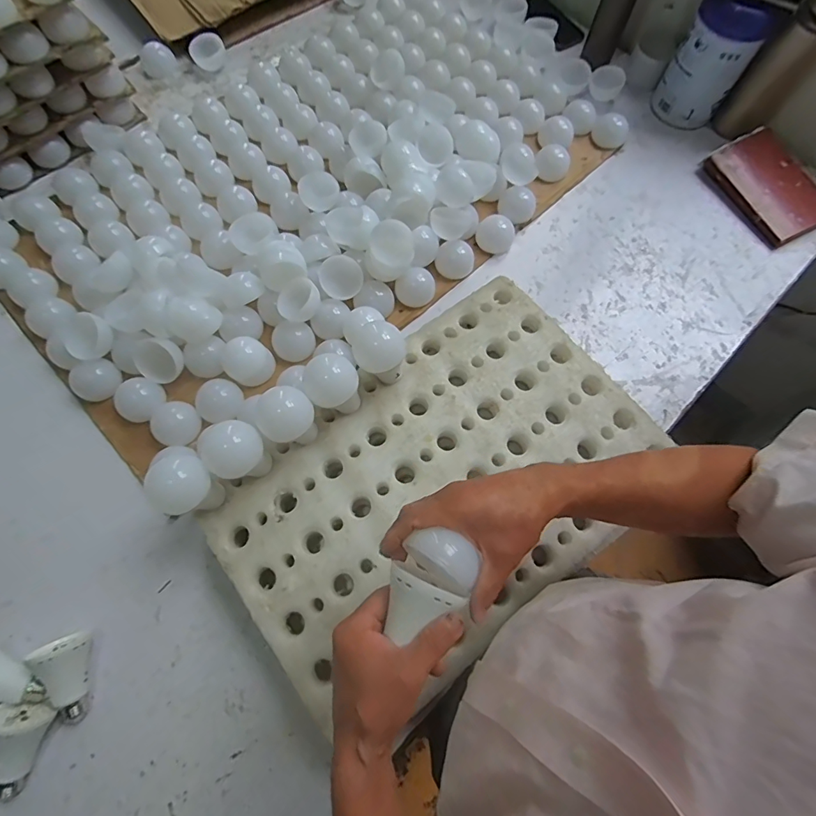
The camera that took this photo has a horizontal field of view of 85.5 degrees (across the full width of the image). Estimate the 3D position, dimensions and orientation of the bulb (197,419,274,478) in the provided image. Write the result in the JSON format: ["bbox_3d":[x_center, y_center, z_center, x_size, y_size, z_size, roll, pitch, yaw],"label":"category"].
[{"bbox_3d":[-0.199,0.053,0.521,0.059,0.088,0.055,1,71,-2],"label":"bulb"}]

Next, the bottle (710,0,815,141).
[{"bbox_3d":[0.635,-0.581,0.758,0.082,0.228,0.076,41,75,11],"label":"bottle"}]

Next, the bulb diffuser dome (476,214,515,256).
[{"bbox_3d":[0.152,-0.299,0.757,0.057,0.033,0.057,1,71,-2],"label":"bulb diffuser dome"}]

